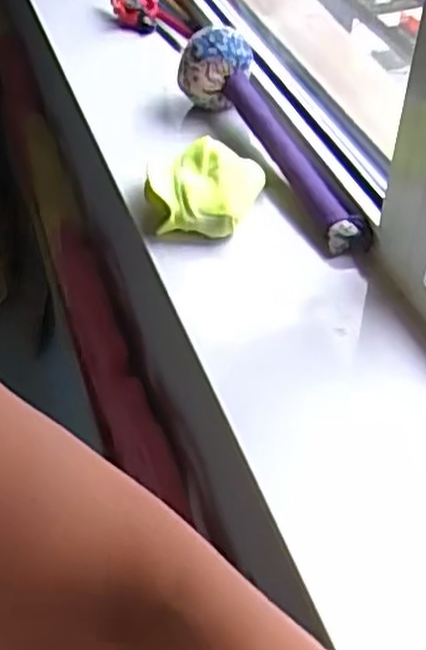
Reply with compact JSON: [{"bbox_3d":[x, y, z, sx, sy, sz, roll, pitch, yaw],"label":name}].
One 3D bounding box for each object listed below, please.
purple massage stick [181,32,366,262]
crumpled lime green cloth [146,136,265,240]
[{"bbox_3d":[0.053,-0.186,0.757,0.073,0.080,0.303,-17,48,-17],"label":"purple massage stick"},{"bbox_3d":[-0.007,-0.126,0.721,0.103,0.050,0.095,1,45,1],"label":"crumpled lime green cloth"}]

